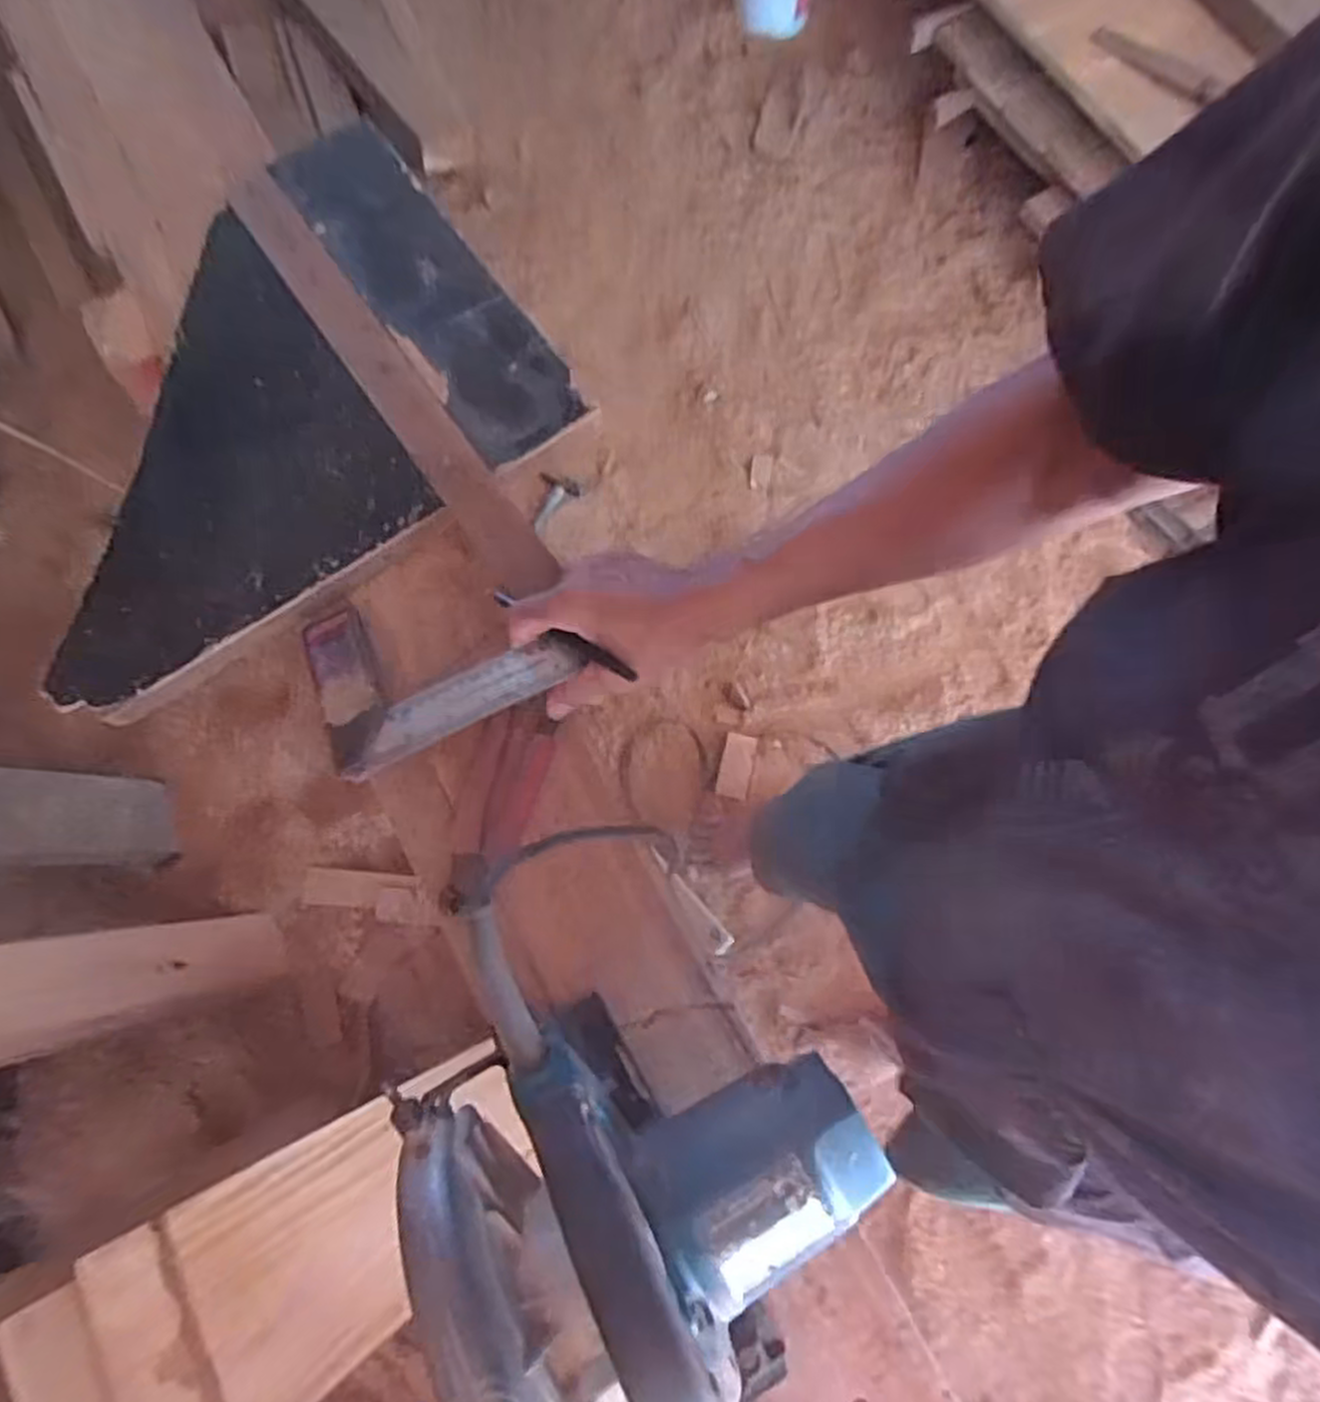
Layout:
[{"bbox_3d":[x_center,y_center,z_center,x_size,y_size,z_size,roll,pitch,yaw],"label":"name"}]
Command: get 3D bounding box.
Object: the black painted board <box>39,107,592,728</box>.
[{"bbox_3d":[-0.302,-0.232,0.597,0.407,0.026,0.336,-35,77,-8],"label":"black painted board"}]

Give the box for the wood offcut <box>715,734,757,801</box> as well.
[{"bbox_3d":[0.128,0.107,1.326,0.052,0.009,0.104,12,75,4],"label":"wood offcut"}]

